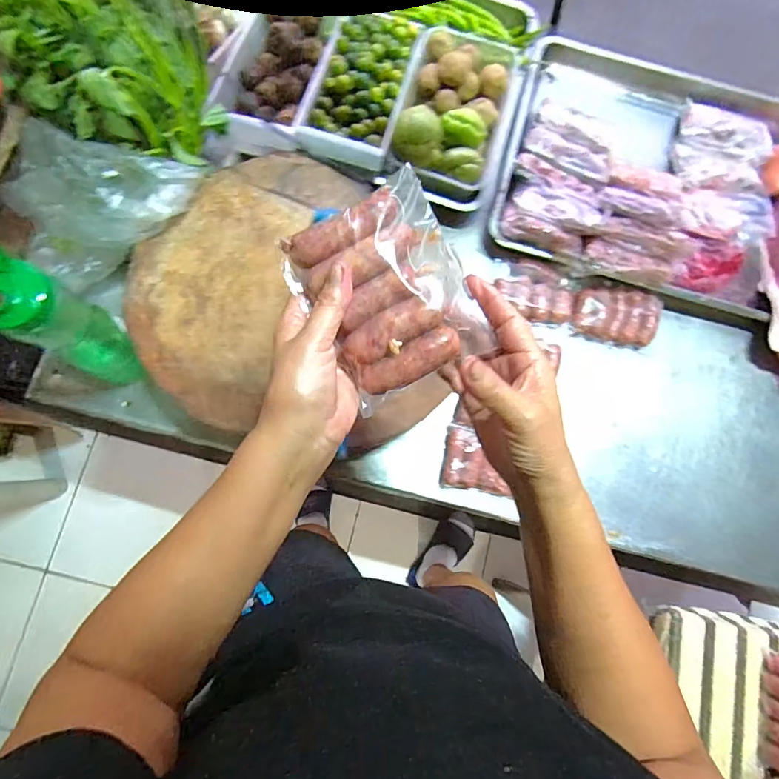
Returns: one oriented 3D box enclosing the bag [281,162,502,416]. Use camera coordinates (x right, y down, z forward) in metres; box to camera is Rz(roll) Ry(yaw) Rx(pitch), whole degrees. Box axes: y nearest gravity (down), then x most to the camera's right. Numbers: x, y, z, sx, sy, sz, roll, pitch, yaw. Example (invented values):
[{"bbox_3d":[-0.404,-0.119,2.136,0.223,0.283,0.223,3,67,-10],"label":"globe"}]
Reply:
[{"bbox_3d":[0.000,-0.070,0.320,0.112,0.038,0.130,-30,85,-7],"label":"bag"}]

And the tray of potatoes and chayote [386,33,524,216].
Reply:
[{"bbox_3d":[0.103,-0.437,0.691,0.166,0.094,0.262,14,81,-1],"label":"tray of potatoes and chayote"}]

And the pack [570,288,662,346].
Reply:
[{"bbox_3d":[0.362,-0.121,0.709,0.132,0.022,0.087,10,82,-2],"label":"pack"}]

